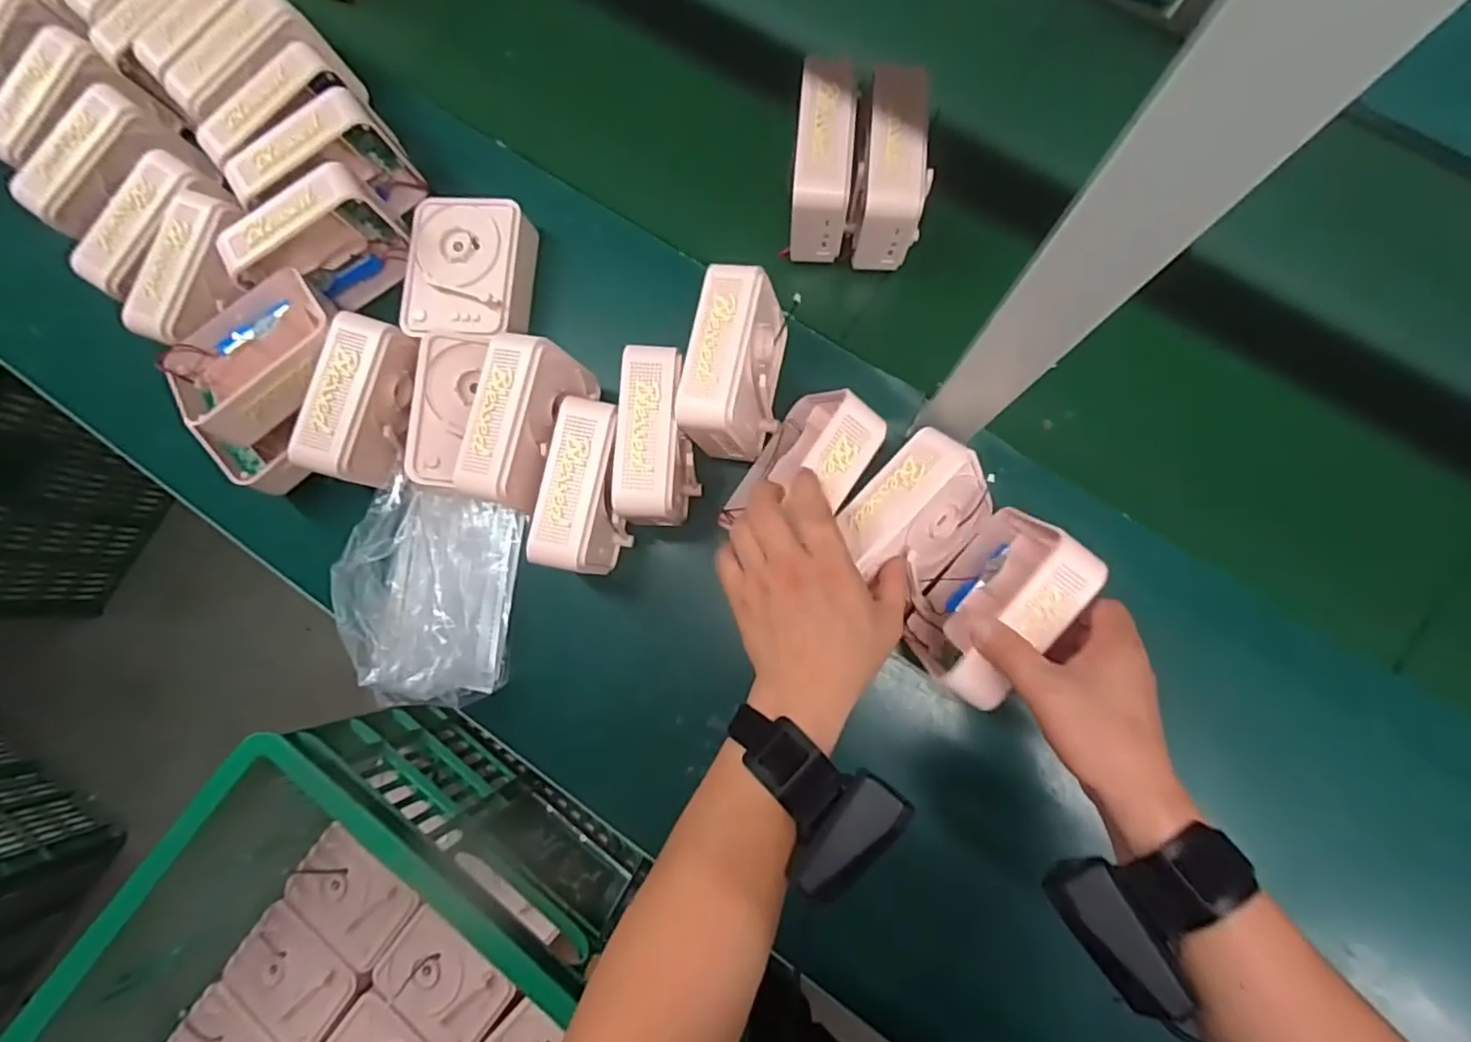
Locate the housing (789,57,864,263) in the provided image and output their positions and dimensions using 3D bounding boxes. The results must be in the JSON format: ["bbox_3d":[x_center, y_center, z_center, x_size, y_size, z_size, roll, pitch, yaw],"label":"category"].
[{"bbox_3d":[0.077,-0.292,0.511,0.053,0.083,0.123,5,84,6],"label":"housing"}]

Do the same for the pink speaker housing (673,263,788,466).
[{"bbox_3d":[0.000,-0.117,0.478,0.064,0.091,0.120,9,84,6],"label":"pink speaker housing"}]

